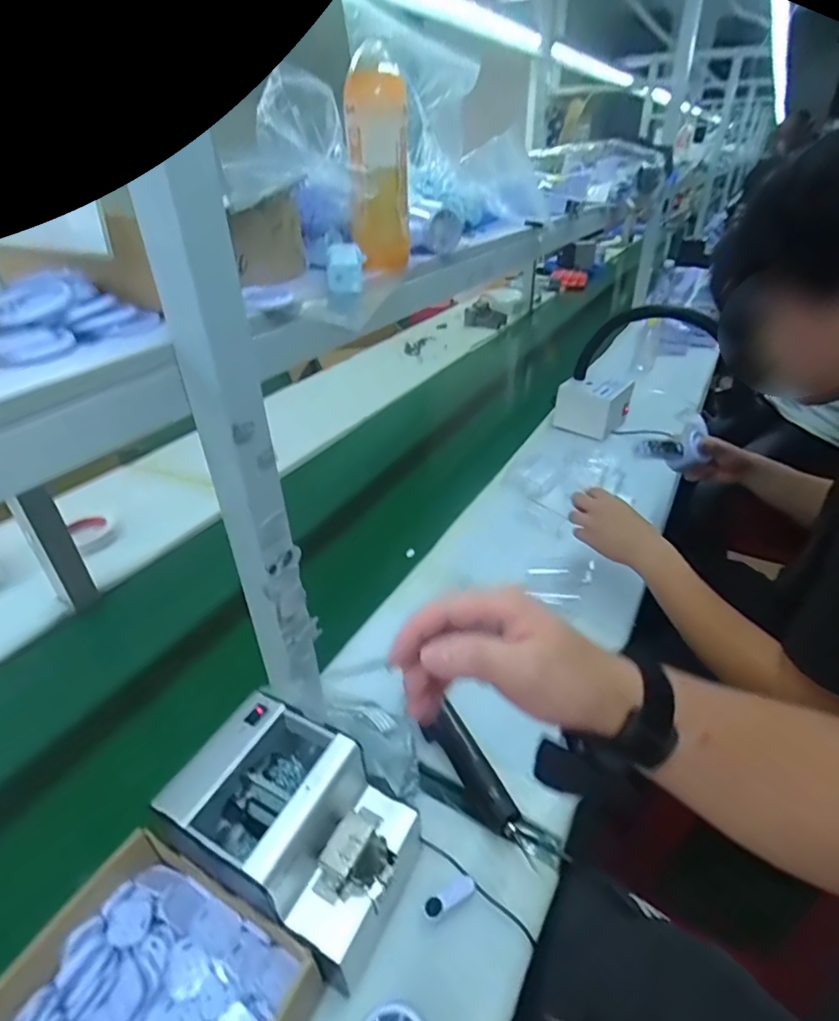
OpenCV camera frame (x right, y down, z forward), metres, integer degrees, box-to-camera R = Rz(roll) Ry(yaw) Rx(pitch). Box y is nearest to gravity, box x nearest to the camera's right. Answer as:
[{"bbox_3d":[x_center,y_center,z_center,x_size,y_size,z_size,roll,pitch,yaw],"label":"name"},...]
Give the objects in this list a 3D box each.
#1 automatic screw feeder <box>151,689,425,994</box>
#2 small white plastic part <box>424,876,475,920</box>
[{"bbox_3d":[-0.106,0.281,0.461,0.177,0.138,0.130,14,38,21],"label":"automatic screw feeder"},{"bbox_3d":[0.027,0.347,0.470,0.050,0.008,0.016,-18,38,-23],"label":"small white plastic part"}]

